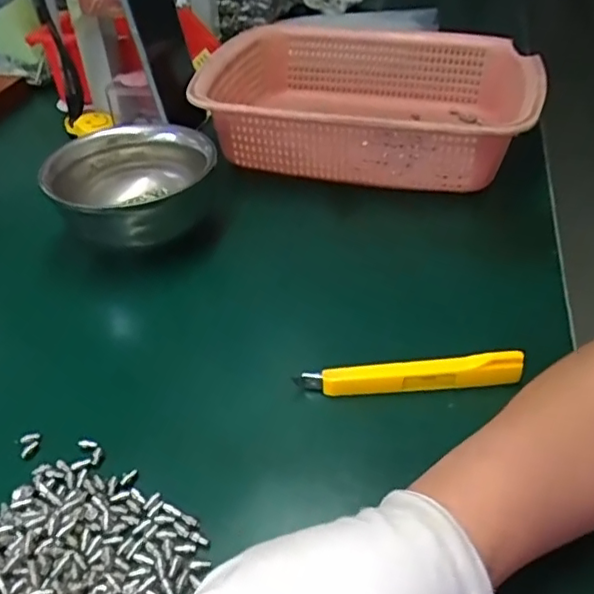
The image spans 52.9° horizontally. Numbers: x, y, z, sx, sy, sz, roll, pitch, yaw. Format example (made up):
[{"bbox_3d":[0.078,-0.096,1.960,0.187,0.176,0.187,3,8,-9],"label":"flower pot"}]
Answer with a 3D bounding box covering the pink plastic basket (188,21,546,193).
[{"bbox_3d":[0.070,-0.178,0.564,0.284,0.084,0.215,9,42,13],"label":"pink plastic basket"}]

